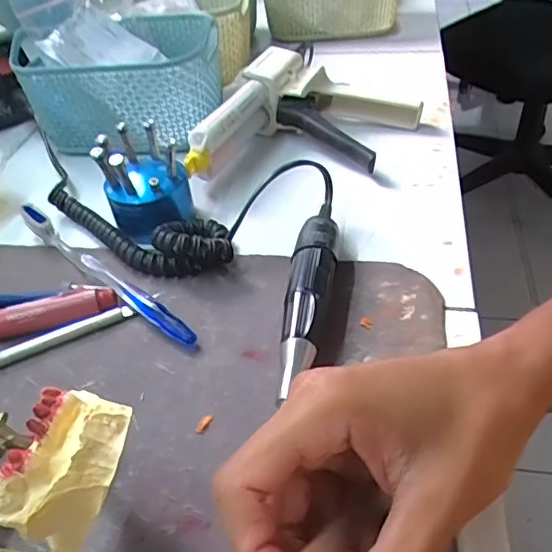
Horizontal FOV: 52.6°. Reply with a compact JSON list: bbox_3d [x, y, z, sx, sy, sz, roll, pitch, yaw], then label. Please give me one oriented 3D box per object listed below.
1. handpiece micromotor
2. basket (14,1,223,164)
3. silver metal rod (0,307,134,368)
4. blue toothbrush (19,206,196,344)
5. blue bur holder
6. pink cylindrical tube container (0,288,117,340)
[{"bbox_3d":[0.021,0.005,0.331,0.025,0.028,0.158,4,43,11],"label":"handpiece micromotor"},{"bbox_3d":[-0.131,-0.176,0.501,0.152,0.094,0.114,-3,42,4],"label":"basket"},{"bbox_3d":[-0.142,0.042,0.324,0.119,0.009,0.007,-22,44,-16],"label":"silver metal rod"},{"bbox_3d":[-0.114,-0.006,0.364,0.184,0.021,0.018,30,53,33],"label":"blue toothbrush"},{"bbox_3d":[-0.094,-0.069,0.401,0.057,0.066,0.051,-20,44,-14],"label":"blue bur holder"},{"bbox_3d":[-0.141,0.024,0.336,0.087,0.018,0.015,-14,43,-9],"label":"pink cylindrical tube container"}]

